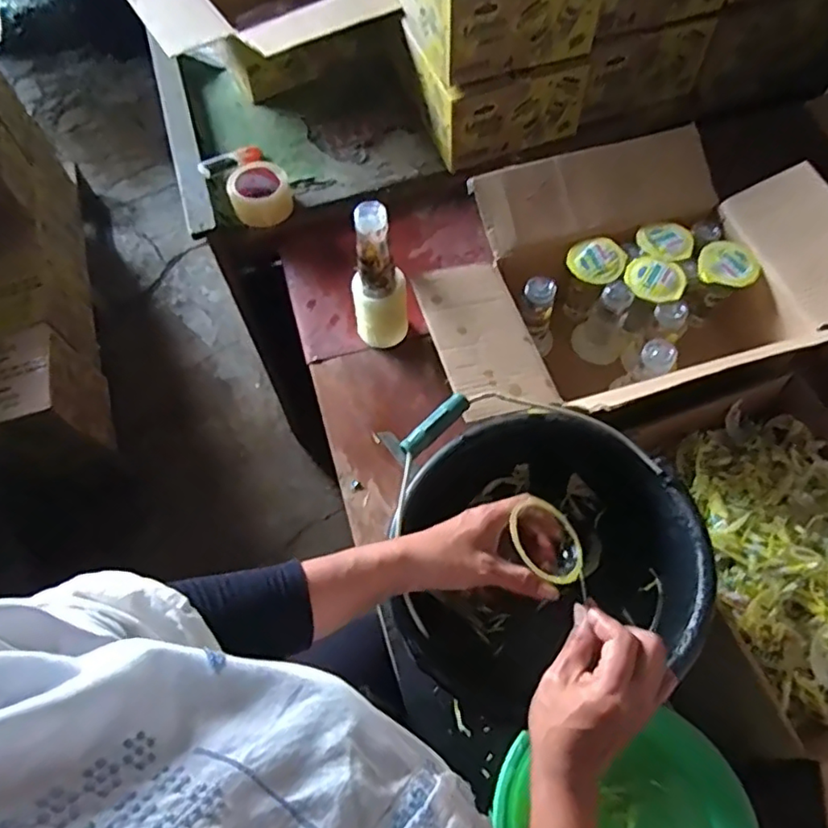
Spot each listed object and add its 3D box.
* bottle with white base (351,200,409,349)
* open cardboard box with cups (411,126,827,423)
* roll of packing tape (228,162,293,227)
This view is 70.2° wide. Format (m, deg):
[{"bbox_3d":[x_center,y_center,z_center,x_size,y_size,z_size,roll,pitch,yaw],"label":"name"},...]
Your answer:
[{"bbox_3d":[-0.050,-0.181,0.818,0.072,0.216,0.073,-9,63,-2],"label":"bottle with white base"},{"bbox_3d":[0.286,-0.175,0.834,0.556,0.199,0.351,-11,63,-3],"label":"open cardboard box with cups"},{"bbox_3d":[-0.263,-0.376,0.990,0.096,0.055,0.117,-25,64,-10],"label":"roll of packing tape"}]

